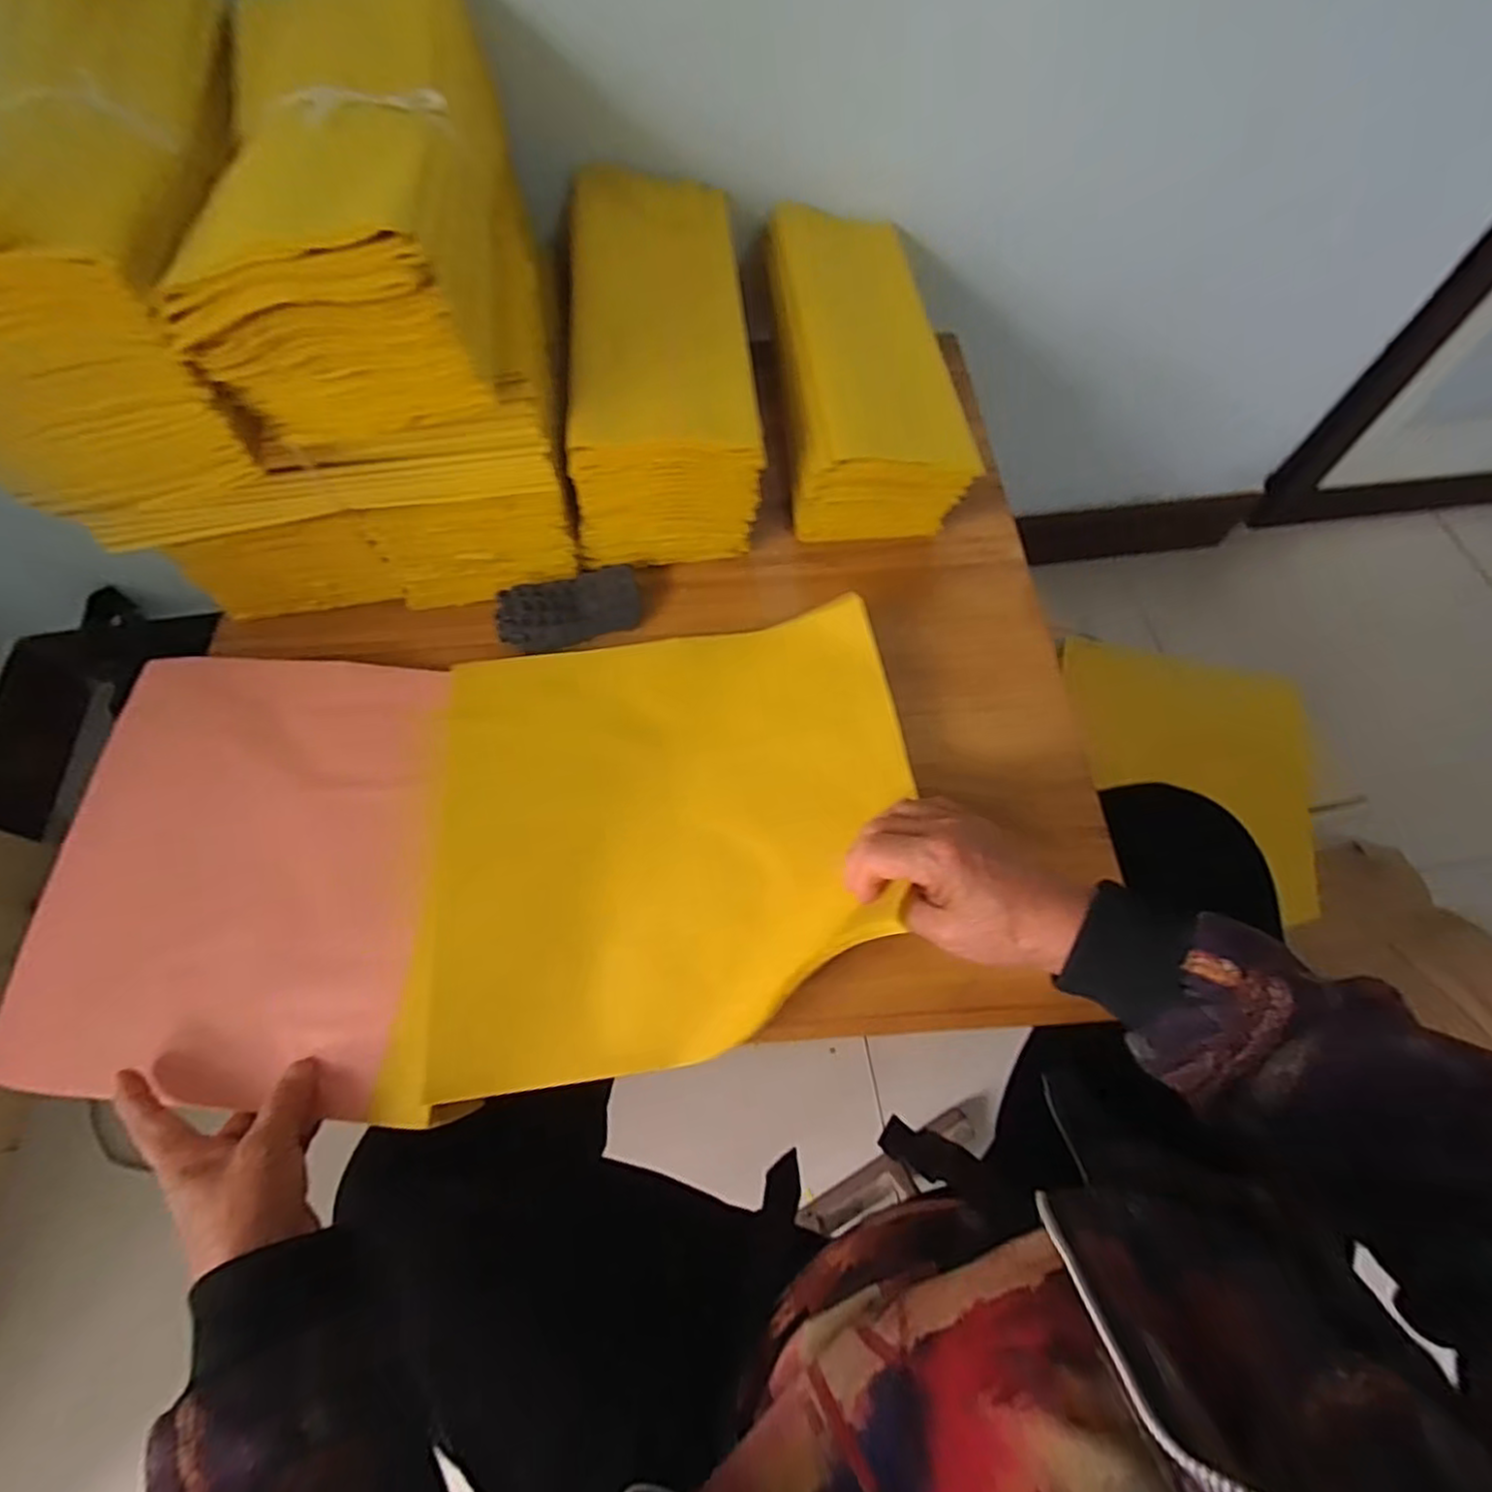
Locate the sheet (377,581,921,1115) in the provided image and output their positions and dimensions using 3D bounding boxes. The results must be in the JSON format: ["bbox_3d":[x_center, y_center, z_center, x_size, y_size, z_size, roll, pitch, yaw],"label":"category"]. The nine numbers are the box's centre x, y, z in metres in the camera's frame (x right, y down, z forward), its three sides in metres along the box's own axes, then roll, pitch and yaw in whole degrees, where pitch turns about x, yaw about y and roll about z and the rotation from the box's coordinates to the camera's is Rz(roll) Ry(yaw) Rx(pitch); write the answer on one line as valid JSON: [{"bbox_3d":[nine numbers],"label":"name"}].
[{"bbox_3d":[-0.052,0.054,0.439,0.317,0.040,0.281,-7,65,-3],"label":"sheet"}]

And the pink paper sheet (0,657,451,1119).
[{"bbox_3d":[-0.339,0.072,0.455,0.260,0.028,0.297,0,64,1],"label":"pink paper sheet"}]

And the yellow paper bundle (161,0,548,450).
[{"bbox_3d":[-0.233,-0.352,0.427,0.141,0.111,0.319,-4,64,-1],"label":"yellow paper bundle"}]

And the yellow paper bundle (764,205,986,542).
[{"bbox_3d":[0.102,-0.339,0.600,0.137,0.097,0.306,-4,64,-1],"label":"yellow paper bundle"}]

